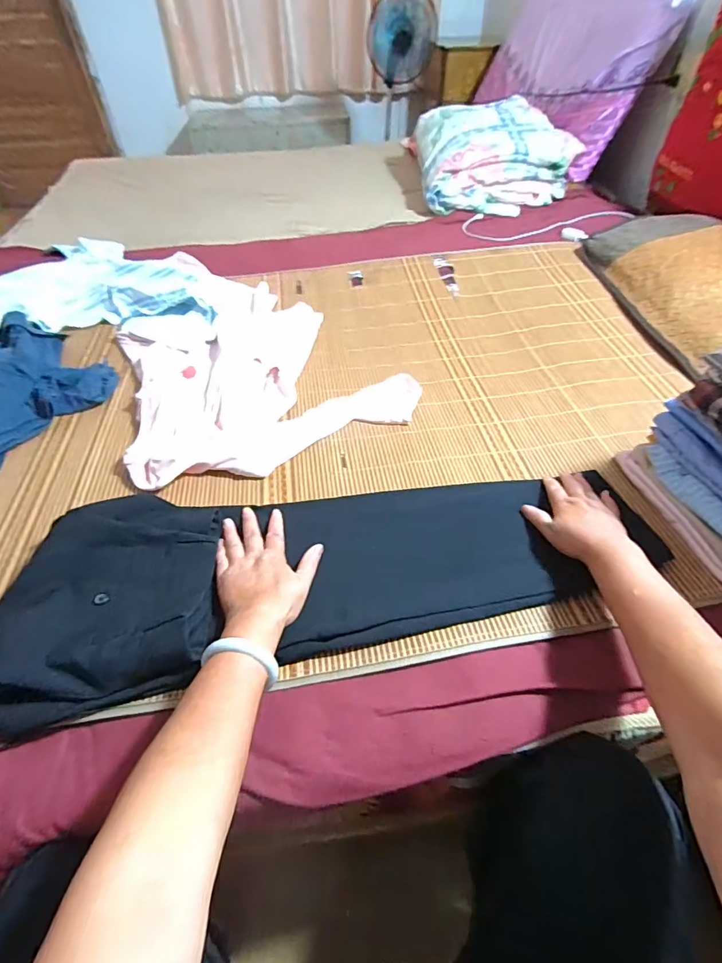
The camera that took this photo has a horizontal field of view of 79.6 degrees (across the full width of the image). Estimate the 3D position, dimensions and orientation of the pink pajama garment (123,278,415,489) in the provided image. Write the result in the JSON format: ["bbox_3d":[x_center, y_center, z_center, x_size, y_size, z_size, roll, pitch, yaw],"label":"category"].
[{"bbox_3d":[-0.218,-0.227,0.819,0.458,0.031,0.537,-23,53,-19],"label":"pink pajama garment"}]

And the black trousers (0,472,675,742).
[{"bbox_3d":[-0.001,0.091,0.539,0.780,0.034,0.236,-7,50,-11],"label":"black trousers"}]

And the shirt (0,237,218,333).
[{"bbox_3d":[-0.613,-0.475,1.014,0.541,0.054,0.421,-9,50,-8],"label":"shirt"}]

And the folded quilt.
[{"bbox_3d":[0.436,-1.050,1.406,0.501,0.210,0.429,-4,49,-1],"label":"folded quilt"}]

